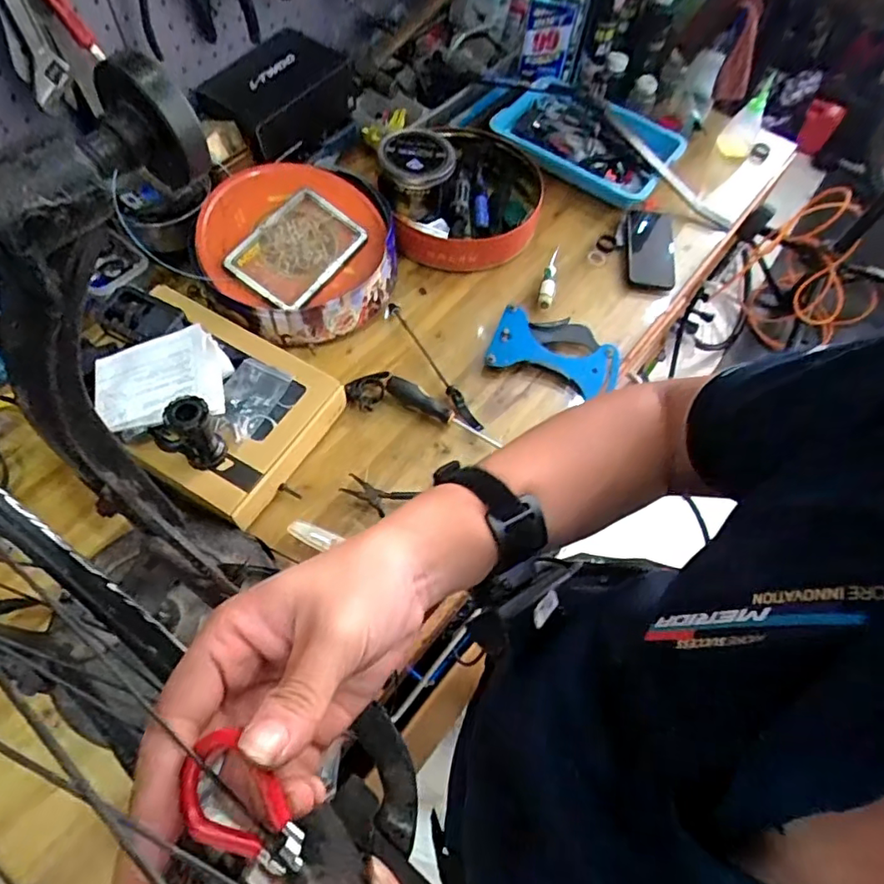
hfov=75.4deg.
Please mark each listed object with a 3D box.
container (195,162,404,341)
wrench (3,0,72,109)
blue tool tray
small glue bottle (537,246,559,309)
[{"bbox_3d":[-0.207,-0.283,0.842,0.278,0.090,0.278,5,72,-17],"label":"container"},{"bbox_3d":[-0.465,-0.478,0.614,0.049,0.212,0.015,-13,64,-11],"label":"wrench"},{"bbox_3d":[0.274,-0.579,1.078,0.323,0.068,0.240,31,64,12],"label":"blue tool tray"},{"bbox_3d":[0.179,-0.276,0.940,0.024,0.021,0.149,14,62,3],"label":"small glue bottle"}]

